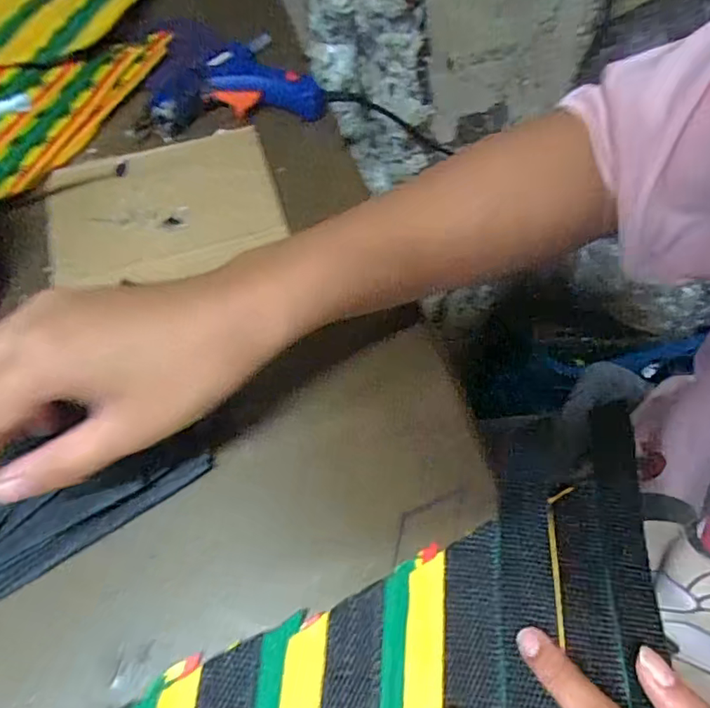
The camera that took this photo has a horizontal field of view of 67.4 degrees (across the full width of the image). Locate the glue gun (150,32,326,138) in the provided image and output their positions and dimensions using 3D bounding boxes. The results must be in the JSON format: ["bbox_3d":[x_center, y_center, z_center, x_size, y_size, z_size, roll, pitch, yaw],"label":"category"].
[{"bbox_3d":[-0.093,-0.213,0.412,0.126,0.032,0.083,-10,61,-4],"label":"glue gun"}]

